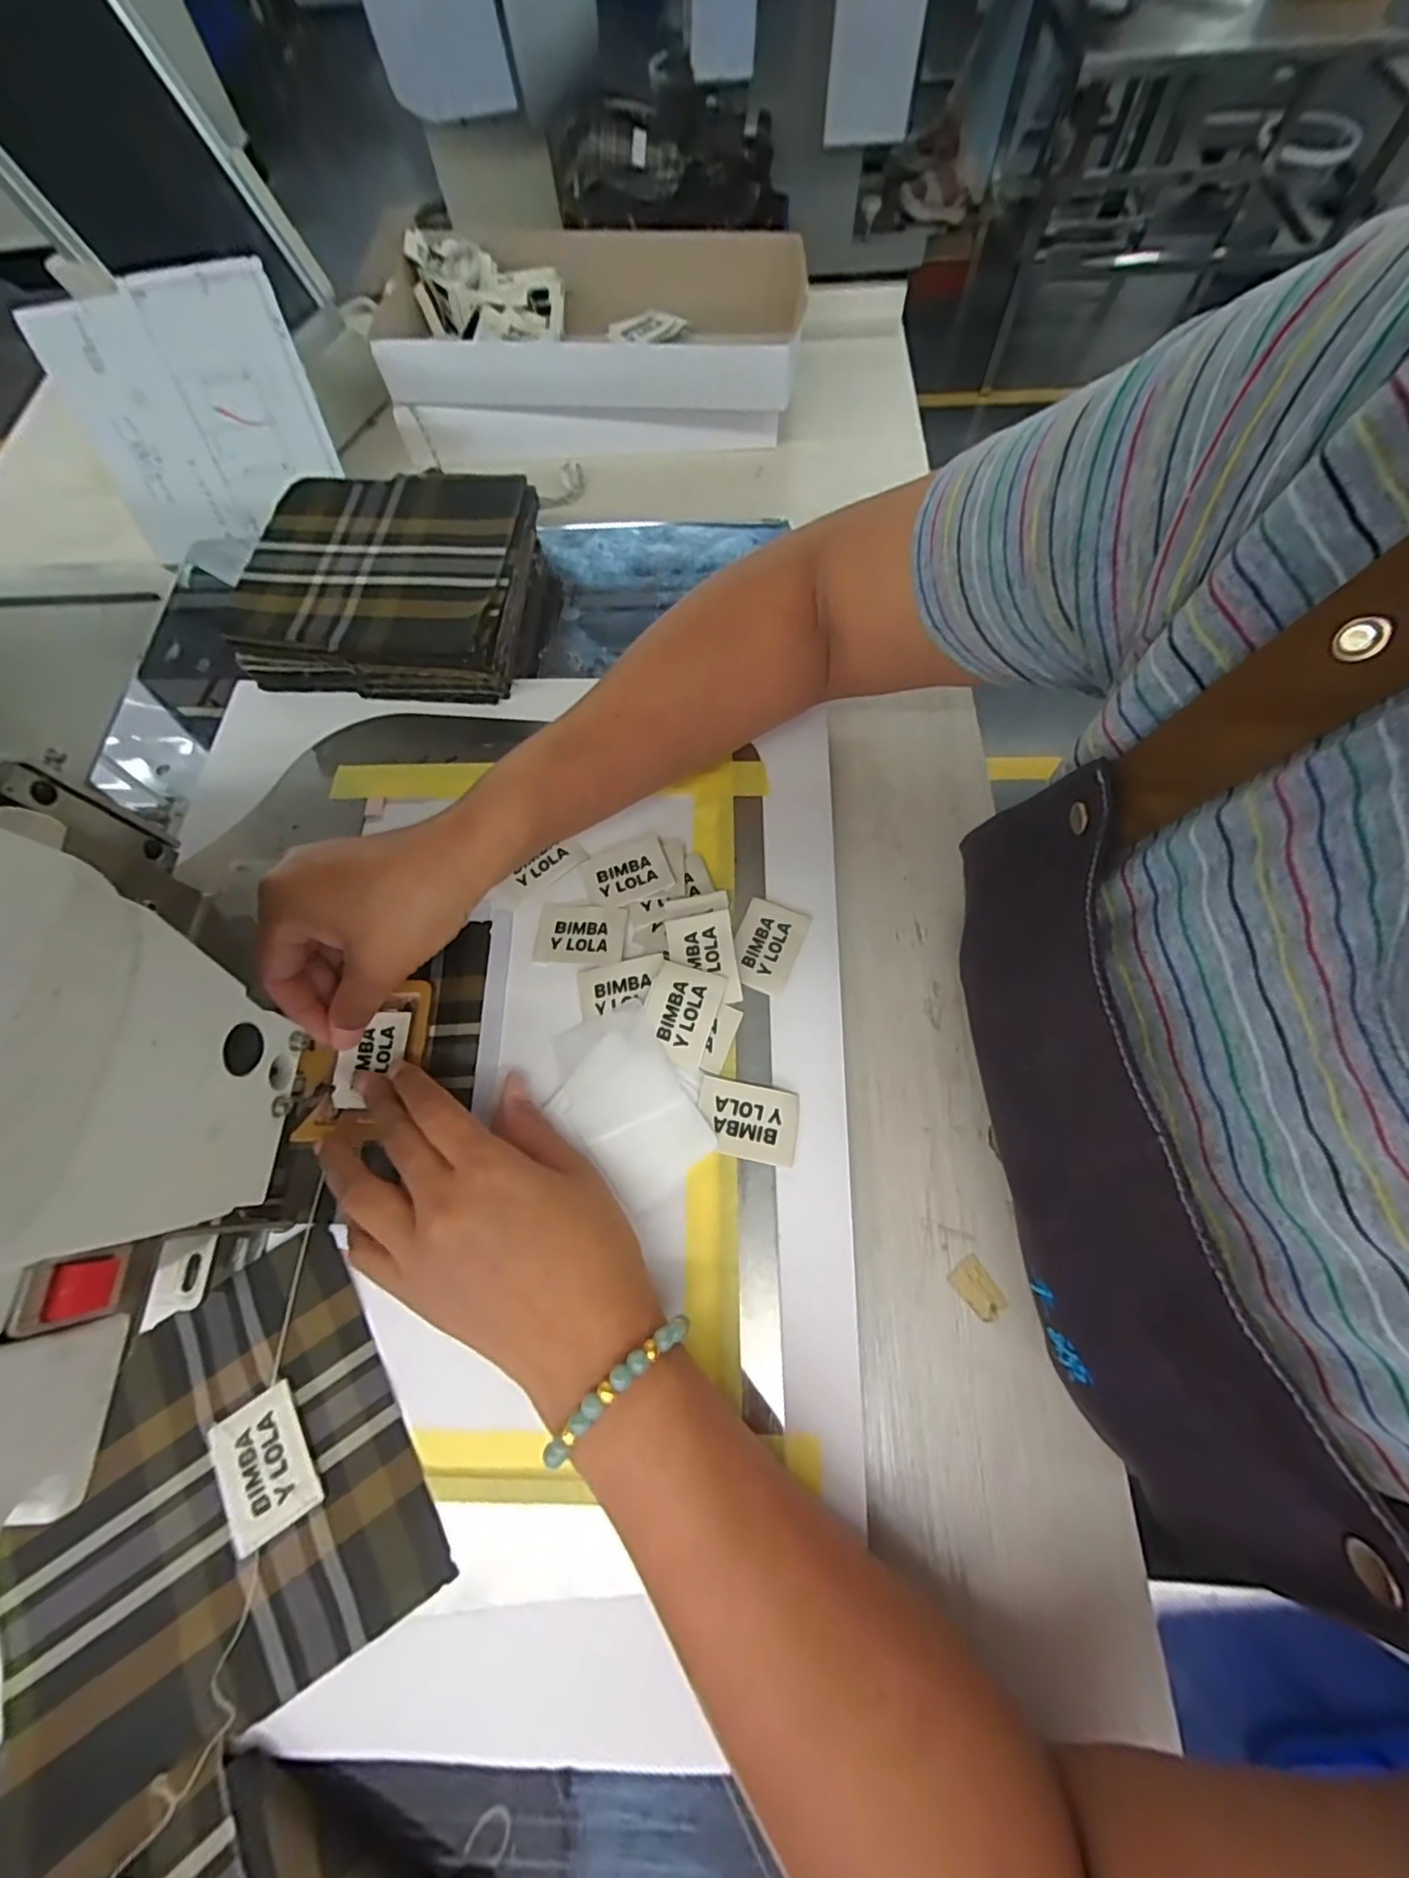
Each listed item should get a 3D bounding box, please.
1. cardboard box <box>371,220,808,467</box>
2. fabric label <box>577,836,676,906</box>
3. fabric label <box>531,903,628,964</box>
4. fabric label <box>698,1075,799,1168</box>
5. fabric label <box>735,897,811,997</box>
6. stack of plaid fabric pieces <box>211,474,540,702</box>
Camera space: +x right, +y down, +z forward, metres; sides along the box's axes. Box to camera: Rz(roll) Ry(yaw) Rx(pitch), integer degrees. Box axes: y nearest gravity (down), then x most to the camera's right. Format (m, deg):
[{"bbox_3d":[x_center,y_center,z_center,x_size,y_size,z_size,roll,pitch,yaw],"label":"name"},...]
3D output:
[{"bbox_3d":[-0.084,-0.490,0.483,0.313,0.072,0.207,2,70,4],"label":"cardboard box"},{"bbox_3d":[-0.044,-0.038,0.336,0.049,0.004,0.033,-18,68,-1],"label":"fabric label"},{"bbox_3d":[-0.068,-0.003,0.325,0.048,0.004,0.034,3,69,7],"label":"fabric label"},{"bbox_3d":[0.021,0.088,0.288,0.048,0.004,0.034,12,70,7],"label":"fabric label"},{"bbox_3d":[0.034,0.003,0.321,0.034,0.005,0.050,20,72,10],"label":"fabric label"},{"bbox_3d":[-0.204,-0.238,0.394,0.172,0.045,0.156,4,70,4],"label":"stack of plaid fabric pieces"}]

